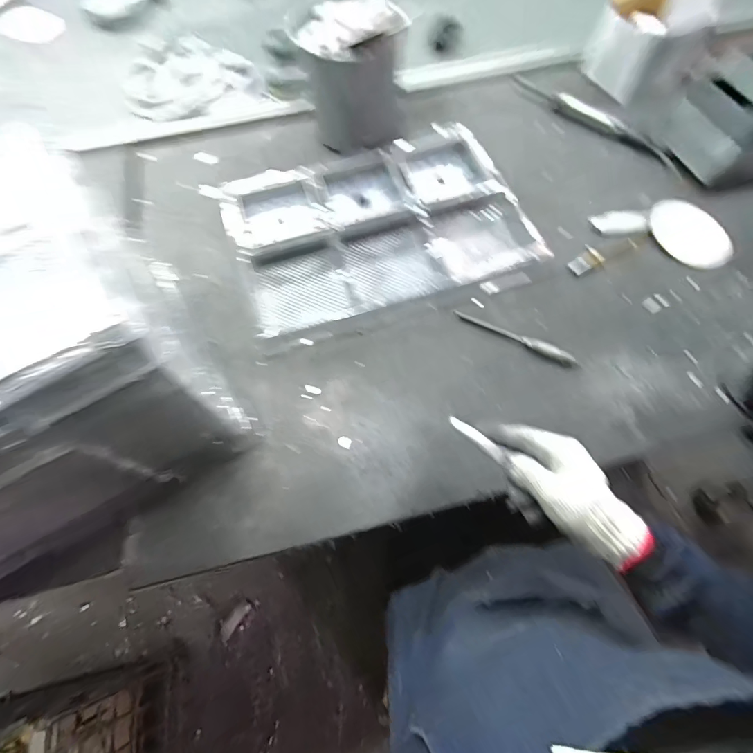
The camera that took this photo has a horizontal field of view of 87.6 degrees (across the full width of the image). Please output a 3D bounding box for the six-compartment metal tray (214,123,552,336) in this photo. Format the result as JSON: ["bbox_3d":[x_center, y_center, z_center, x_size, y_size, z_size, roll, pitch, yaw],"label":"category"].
[{"bbox_3d":[0.000,-0.250,0.654,0.459,0.051,0.338,-18,65,-5],"label":"six-compartment metal tray"}]

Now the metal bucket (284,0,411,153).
[{"bbox_3d":[-0.045,-0.548,0.719,0.180,0.198,0.180,-1,65,2],"label":"metal bucket"}]

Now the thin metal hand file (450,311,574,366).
[{"bbox_3d":[0.197,-0.058,0.566,0.177,0.017,0.019,27,69,14],"label":"thin metal hand file"}]

